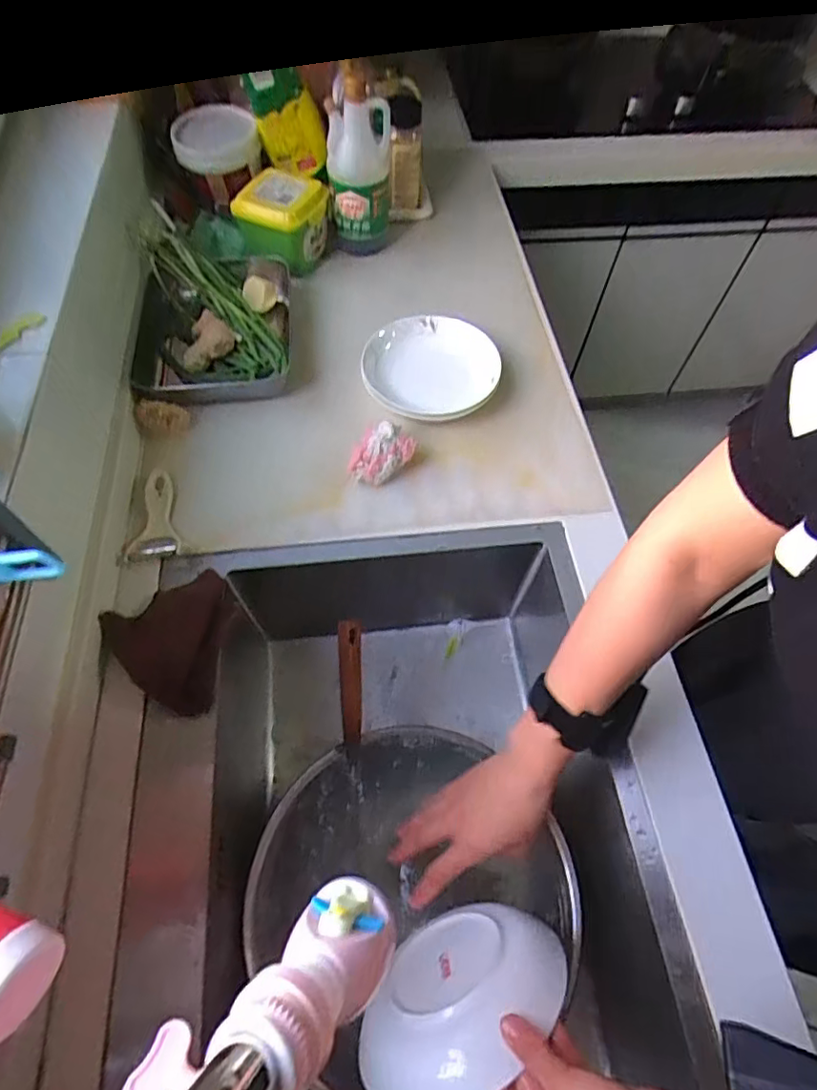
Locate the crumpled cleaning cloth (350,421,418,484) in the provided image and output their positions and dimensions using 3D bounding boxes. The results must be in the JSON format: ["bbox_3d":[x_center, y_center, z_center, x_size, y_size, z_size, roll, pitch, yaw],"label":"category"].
[{"bbox_3d":[-0.031,-0.106,0.657,0.052,0.047,0.077,39,66,18],"label":"crumpled cleaning cloth"}]

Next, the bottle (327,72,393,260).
[{"bbox_3d":[-0.071,-0.535,0.813,0.087,0.211,0.097,0,60,-2],"label":"bottle"}]

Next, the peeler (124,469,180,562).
[{"bbox_3d":[-0.281,-0.040,0.625,0.055,0.012,0.124,-5,60,-5],"label":"peeler"}]

